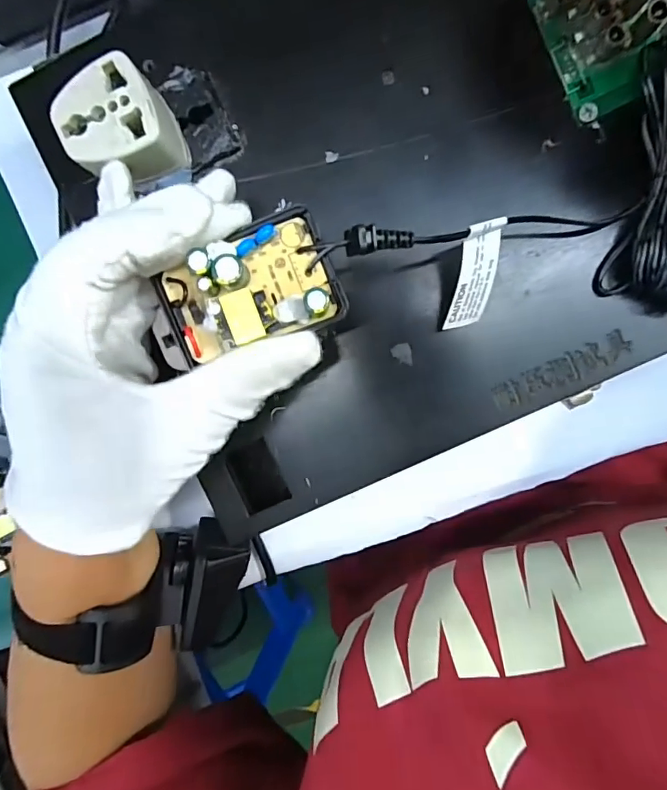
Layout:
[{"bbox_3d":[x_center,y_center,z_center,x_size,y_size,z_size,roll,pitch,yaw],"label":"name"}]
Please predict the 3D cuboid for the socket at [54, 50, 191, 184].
[{"bbox_3d":[-0.083,-0.104,0.200,0.037,0.035,0.036,0,92,6],"label":"socket"}]

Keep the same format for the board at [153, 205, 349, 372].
[{"bbox_3d":[-0.030,-0.032,0.165,0.060,0.020,0.036,-24,89,6],"label":"board"}]

